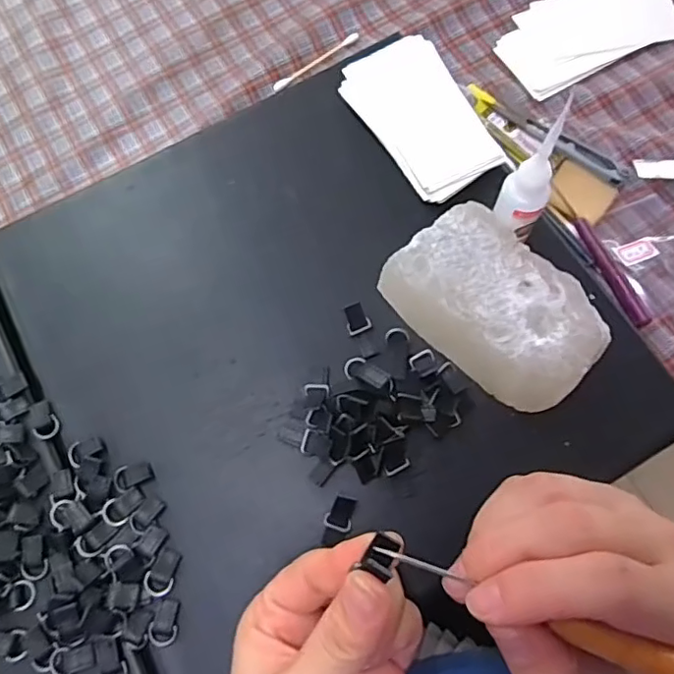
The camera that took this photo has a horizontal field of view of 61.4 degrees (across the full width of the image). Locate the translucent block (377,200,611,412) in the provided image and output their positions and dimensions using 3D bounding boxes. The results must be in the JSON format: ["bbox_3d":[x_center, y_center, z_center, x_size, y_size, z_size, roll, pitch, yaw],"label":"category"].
[{"bbox_3d":[0.082,-0.012,0.302,0.071,0.039,0.107,-42,76,-11],"label":"translucent block"}]

